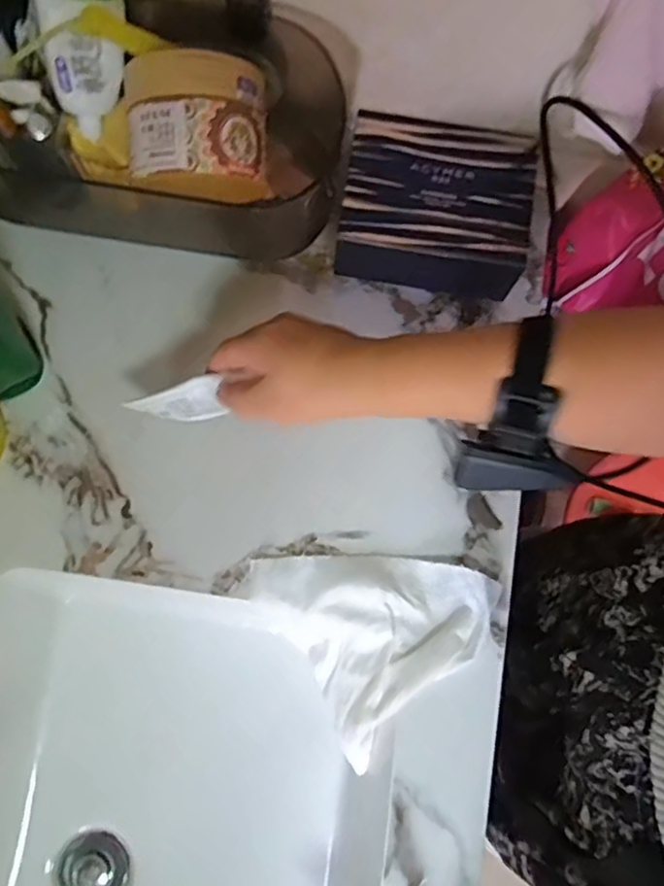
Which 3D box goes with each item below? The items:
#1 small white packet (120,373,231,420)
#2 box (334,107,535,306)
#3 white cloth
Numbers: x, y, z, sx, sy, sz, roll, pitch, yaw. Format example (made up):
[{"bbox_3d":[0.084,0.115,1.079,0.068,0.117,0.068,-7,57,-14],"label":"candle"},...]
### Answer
[{"bbox_3d":[-0.118,-0.029,0.487,0.068,0.031,0.007,-13,35,12],"label":"small white packet"},{"bbox_3d":[0.087,-0.192,0.545,0.155,0.064,0.120,9,78,1],"label":"box"},{"bbox_3d":[0.021,0.137,0.523,0.166,0.057,0.170,43,80,7],"label":"white cloth"}]

